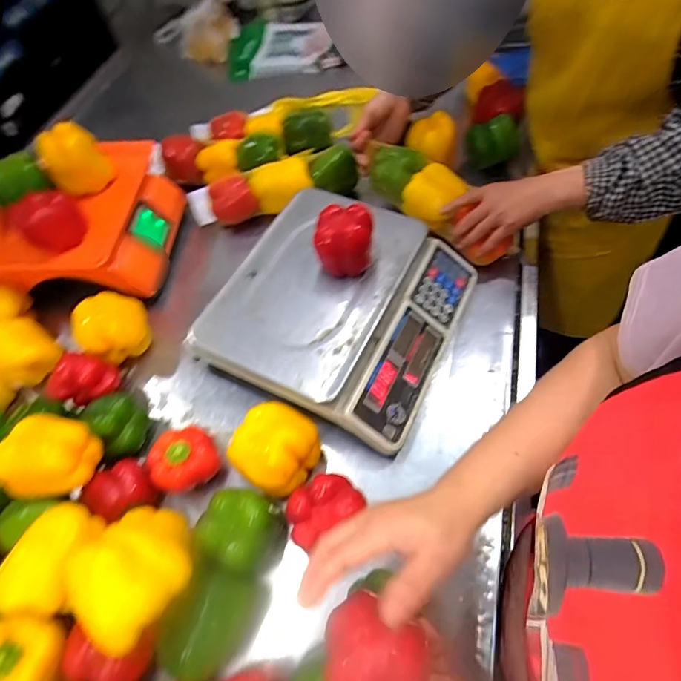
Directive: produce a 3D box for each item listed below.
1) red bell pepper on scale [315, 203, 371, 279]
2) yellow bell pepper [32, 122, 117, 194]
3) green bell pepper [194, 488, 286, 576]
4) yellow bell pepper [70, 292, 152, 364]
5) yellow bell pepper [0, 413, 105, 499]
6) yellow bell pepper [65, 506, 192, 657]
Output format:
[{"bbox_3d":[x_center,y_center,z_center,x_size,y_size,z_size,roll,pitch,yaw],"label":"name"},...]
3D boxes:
[{"bbox_3d":[0.005,-0.134,0.586,0.073,0.081,0.065,2,58,6],"label":"red bell pepper on scale"},{"bbox_3d":[-0.408,-0.277,0.656,0.087,0.080,0.071,-32,61,-15],"label":"yellow bell pepper"},{"bbox_3d":[-0.109,0.218,0.488,0.082,0.087,0.076,-2,58,4],"label":"green bell pepper"},{"bbox_3d":[-0.341,-0.019,0.640,0.097,0.074,0.079,-41,63,-19],"label":"yellow bell pepper"},{"bbox_3d":[-0.339,0.138,0.499,0.092,0.070,0.088,7,59,9],"label":"yellow bell pepper"},{"bbox_3d":[-0.191,0.220,0.407,0.091,0.096,0.096,-2,58,4],"label":"yellow bell pepper"}]

